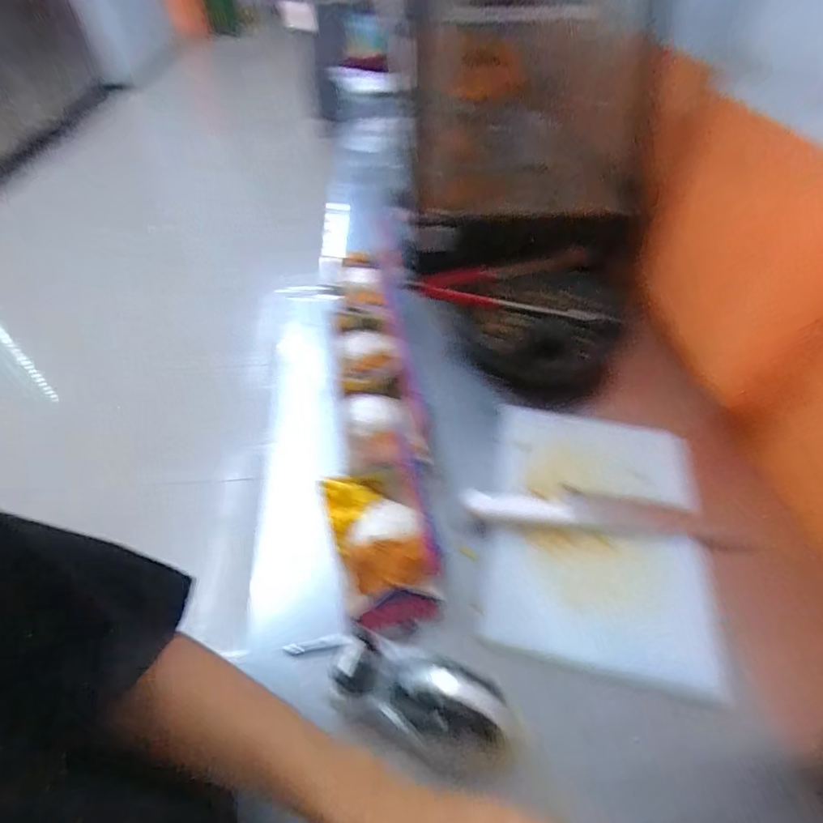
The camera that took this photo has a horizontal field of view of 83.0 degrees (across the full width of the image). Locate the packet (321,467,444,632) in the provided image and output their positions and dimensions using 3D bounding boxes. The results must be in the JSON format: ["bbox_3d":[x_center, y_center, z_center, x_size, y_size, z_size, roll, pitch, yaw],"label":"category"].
[{"bbox_3d":[-0.031,0.156,0.548,0.113,0.044,0.176,-13,50,-11],"label":"packet"}]

